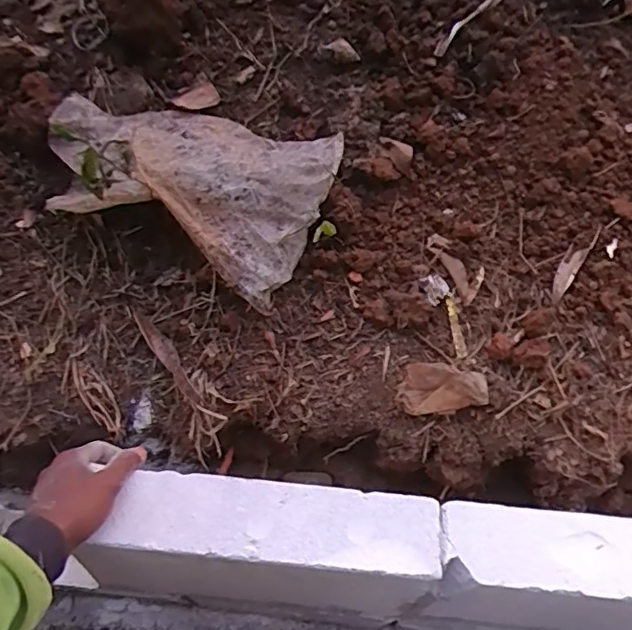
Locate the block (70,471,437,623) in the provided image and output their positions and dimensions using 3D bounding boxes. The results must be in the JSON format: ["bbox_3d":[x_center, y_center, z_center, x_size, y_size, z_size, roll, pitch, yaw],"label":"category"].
[{"bbox_3d":[-0.051,0.249,0.601,0.322,0.179,0.079,4,51,1],"label":"block"}]

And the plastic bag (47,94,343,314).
[{"bbox_3d":[-0.169,-0.177,0.738,0.363,0.110,0.210,19,53,13],"label":"plastic bag"}]

